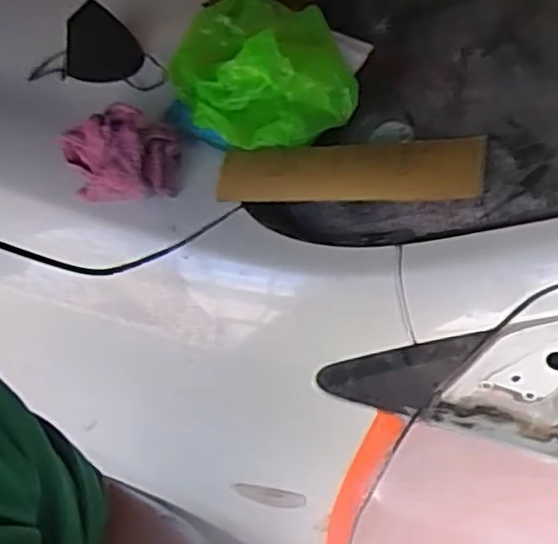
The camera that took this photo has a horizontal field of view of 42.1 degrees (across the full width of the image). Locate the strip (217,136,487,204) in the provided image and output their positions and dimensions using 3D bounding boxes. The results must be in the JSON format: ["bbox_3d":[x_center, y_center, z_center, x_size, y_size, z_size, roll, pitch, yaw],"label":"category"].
[{"bbox_3d":[0.070,-0.106,0.762,0.283,0.012,0.080,1,53,22],"label":"strip"}]

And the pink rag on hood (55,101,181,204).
[{"bbox_3d":[-0.180,-0.131,0.813,0.140,0.069,0.099,5,52,-1],"label":"pink rag on hood"}]

